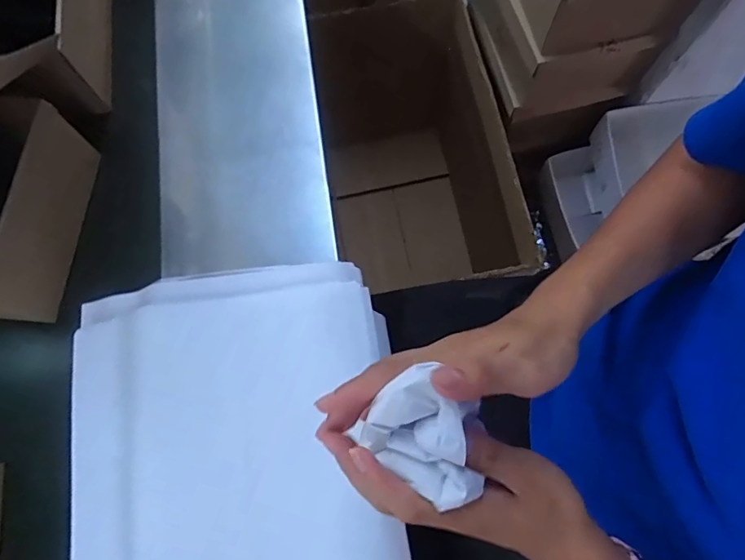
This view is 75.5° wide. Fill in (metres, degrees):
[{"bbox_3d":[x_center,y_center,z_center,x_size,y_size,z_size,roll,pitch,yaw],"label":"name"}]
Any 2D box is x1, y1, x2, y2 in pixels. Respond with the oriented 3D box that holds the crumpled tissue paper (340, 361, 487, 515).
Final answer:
[{"bbox_3d":[0.037,0.100,0.308,0.079,0.034,0.063,39,78,12],"label":"crumpled tissue paper"}]

